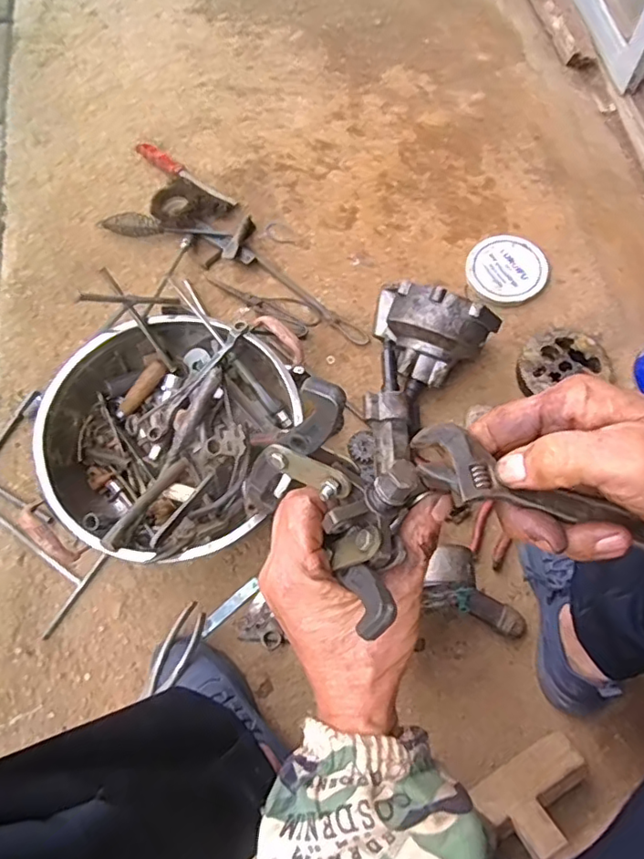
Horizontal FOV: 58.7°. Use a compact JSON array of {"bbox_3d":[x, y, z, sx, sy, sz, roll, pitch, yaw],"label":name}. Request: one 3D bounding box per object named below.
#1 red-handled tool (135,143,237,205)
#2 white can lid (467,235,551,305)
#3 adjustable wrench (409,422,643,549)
[{"bbox_3d":[-0.240,-0.453,1.014,0.224,0.022,0.031,36,72,16],"label":"red-handled tool"},{"bbox_3d":[0.298,-0.260,0.925,0.134,0.016,0.116,-27,68,-9],"label":"white can lid"},{"bbox_3d":[0.111,0.035,0.285,0.141,0.008,0.036,22,68,-5],"label":"adjustable wrench"}]

